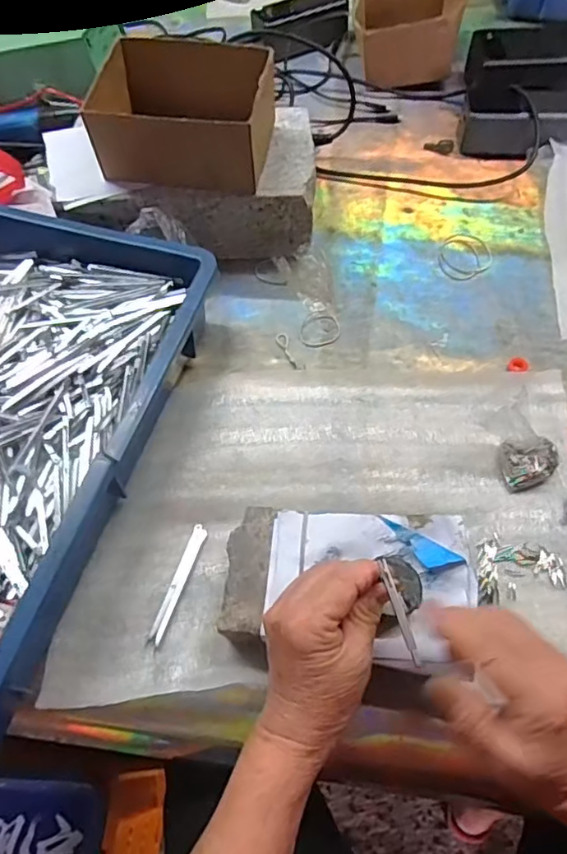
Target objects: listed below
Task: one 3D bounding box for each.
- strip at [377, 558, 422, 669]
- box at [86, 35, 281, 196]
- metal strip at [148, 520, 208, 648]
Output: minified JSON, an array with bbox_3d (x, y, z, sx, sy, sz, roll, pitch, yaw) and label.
[{"bbox_3d":[0.064,0.101,0.316,0.006,0.004,0.058,-14,68,-6],"label":"strip"},{"bbox_3d":[-0.085,-0.289,0.531,0.163,0.073,0.111,8,61,7],"label":"box"},{"bbox_3d":[-0.079,0.117,0.432,0.011,0.004,0.091,16,62,11],"label":"metal strip"}]

